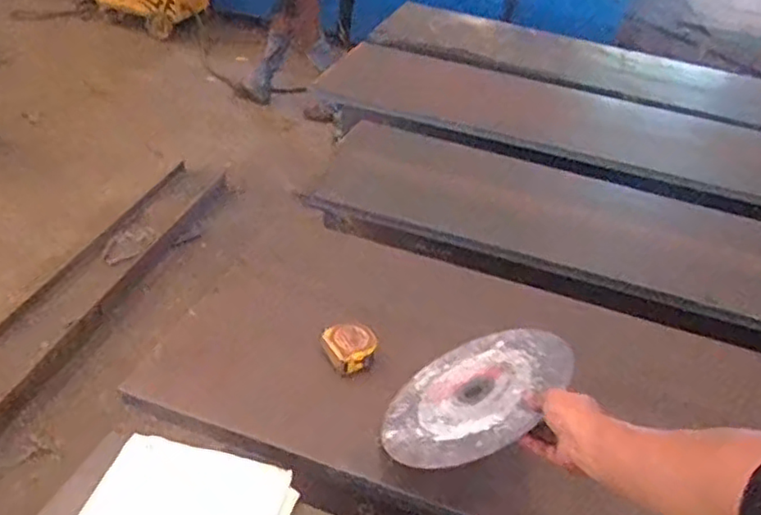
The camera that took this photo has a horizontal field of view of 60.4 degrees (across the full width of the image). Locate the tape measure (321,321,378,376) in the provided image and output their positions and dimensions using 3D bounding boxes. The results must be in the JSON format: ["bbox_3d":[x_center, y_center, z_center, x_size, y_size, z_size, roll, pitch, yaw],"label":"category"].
[{"bbox_3d":[-0.045,0.132,0.961,0.073,0.039,0.076,-15,41,-30],"label":"tape measure"}]

